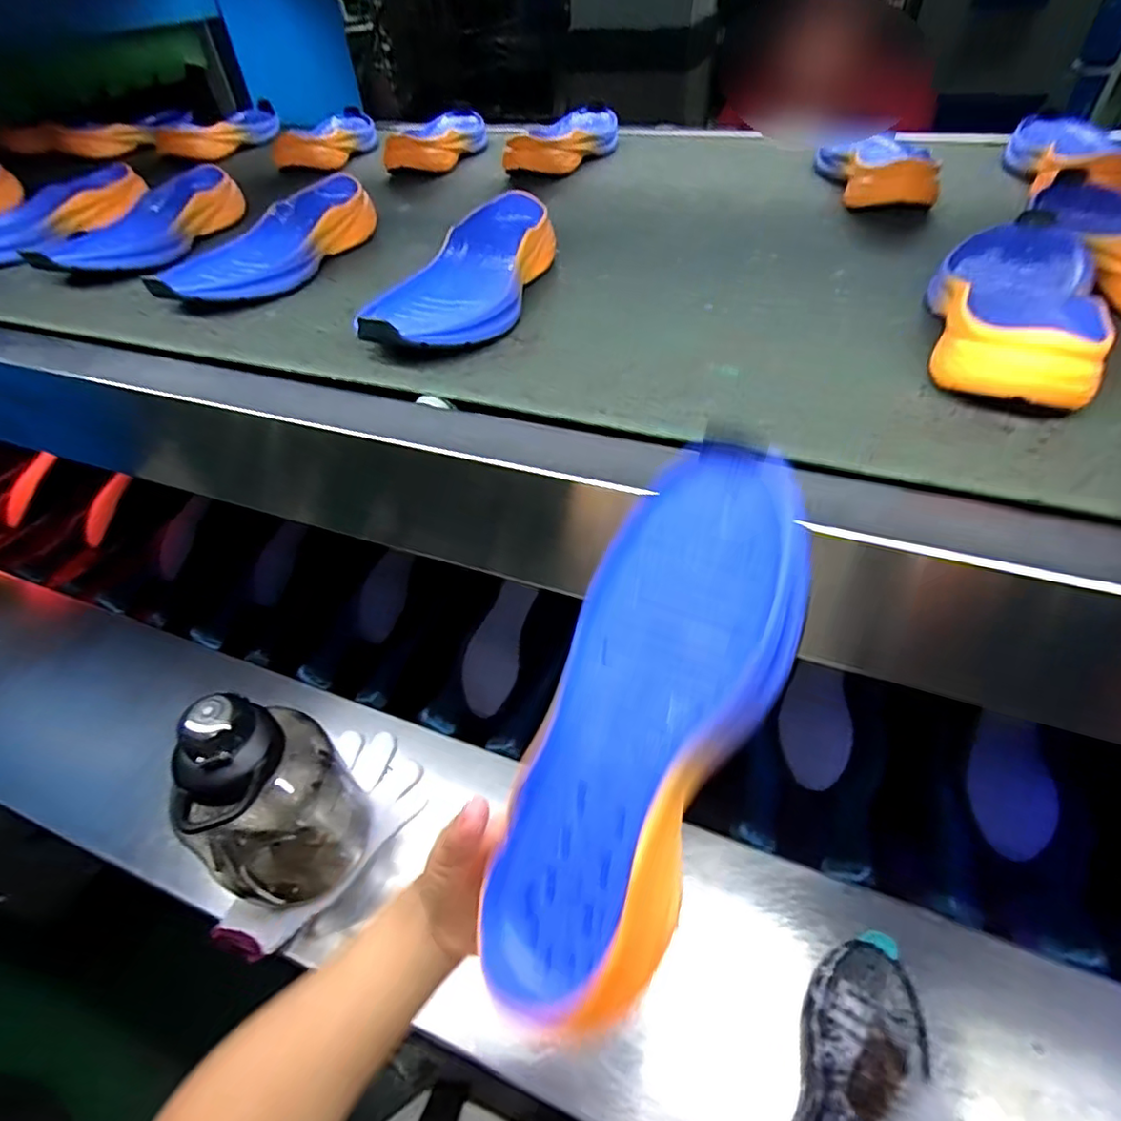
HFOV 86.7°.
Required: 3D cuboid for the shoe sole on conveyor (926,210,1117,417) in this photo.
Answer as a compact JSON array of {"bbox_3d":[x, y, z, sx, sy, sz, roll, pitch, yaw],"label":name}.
[{"bbox_3d":[0.298,-0.181,0.387,0.091,0.042,0.259,21,51,23],"label":"shoe sole on conveyor"}]

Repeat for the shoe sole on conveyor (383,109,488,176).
[{"bbox_3d":[-0.163,-0.589,0.829,0.101,0.040,0.252,1,46,5],"label":"shoe sole on conveyor"}]

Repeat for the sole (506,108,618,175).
[{"bbox_3d":[0.012,-0.556,0.783,0.098,0.039,0.244,14,48,15],"label":"sole"}]

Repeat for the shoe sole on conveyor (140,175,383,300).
[{"bbox_3d":[-0.263,-0.293,0.549,0.102,0.038,0.245,24,51,23],"label":"shoe sole on conveyor"}]

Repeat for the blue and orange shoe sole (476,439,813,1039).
[{"bbox_3d":[0.037,0.074,0.261,0.093,0.050,0.245,20,89,48],"label":"blue and orange shoe sole"}]

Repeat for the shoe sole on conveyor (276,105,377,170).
[{"bbox_3d":[-0.328,-0.628,0.883,0.090,0.039,0.279,2,46,4],"label":"shoe sole on conveyor"}]

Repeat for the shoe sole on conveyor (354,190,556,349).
[{"bbox_3d":[-0.070,-0.229,0.473,0.097,0.037,0.263,9,46,11],"label":"shoe sole on conveyor"}]

